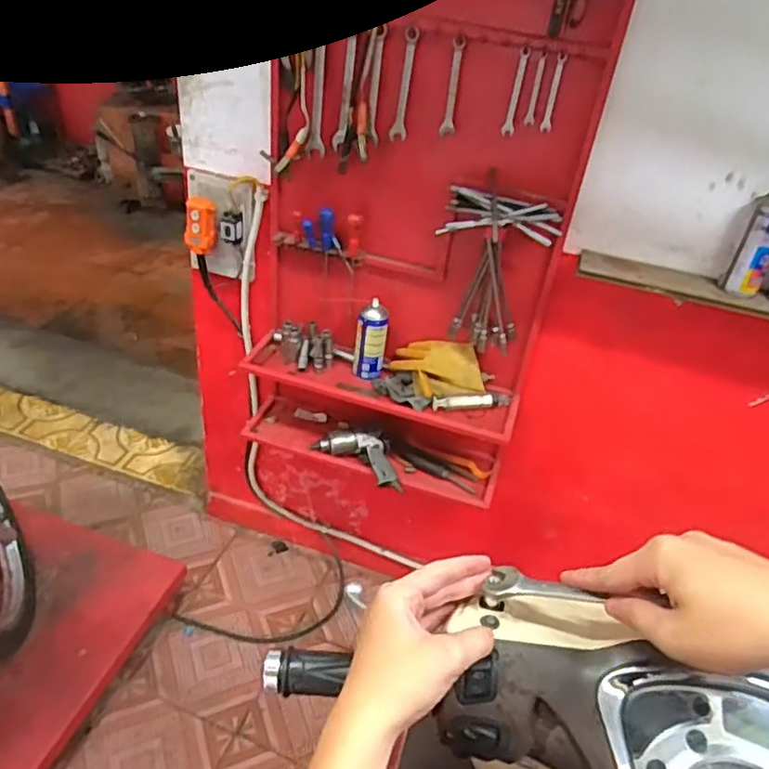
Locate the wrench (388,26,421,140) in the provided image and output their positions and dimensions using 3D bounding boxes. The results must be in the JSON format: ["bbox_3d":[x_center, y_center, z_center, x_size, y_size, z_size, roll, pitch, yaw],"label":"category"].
[{"bbox_3d":[0.035,-0.515,1.123,0.028,0.176,0.015,16,37,11],"label":"wrench"}]

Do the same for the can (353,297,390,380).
[{"bbox_3d":[-0.028,-0.092,1.384,0.065,0.158,0.055,6,37,-3],"label":"can"}]

